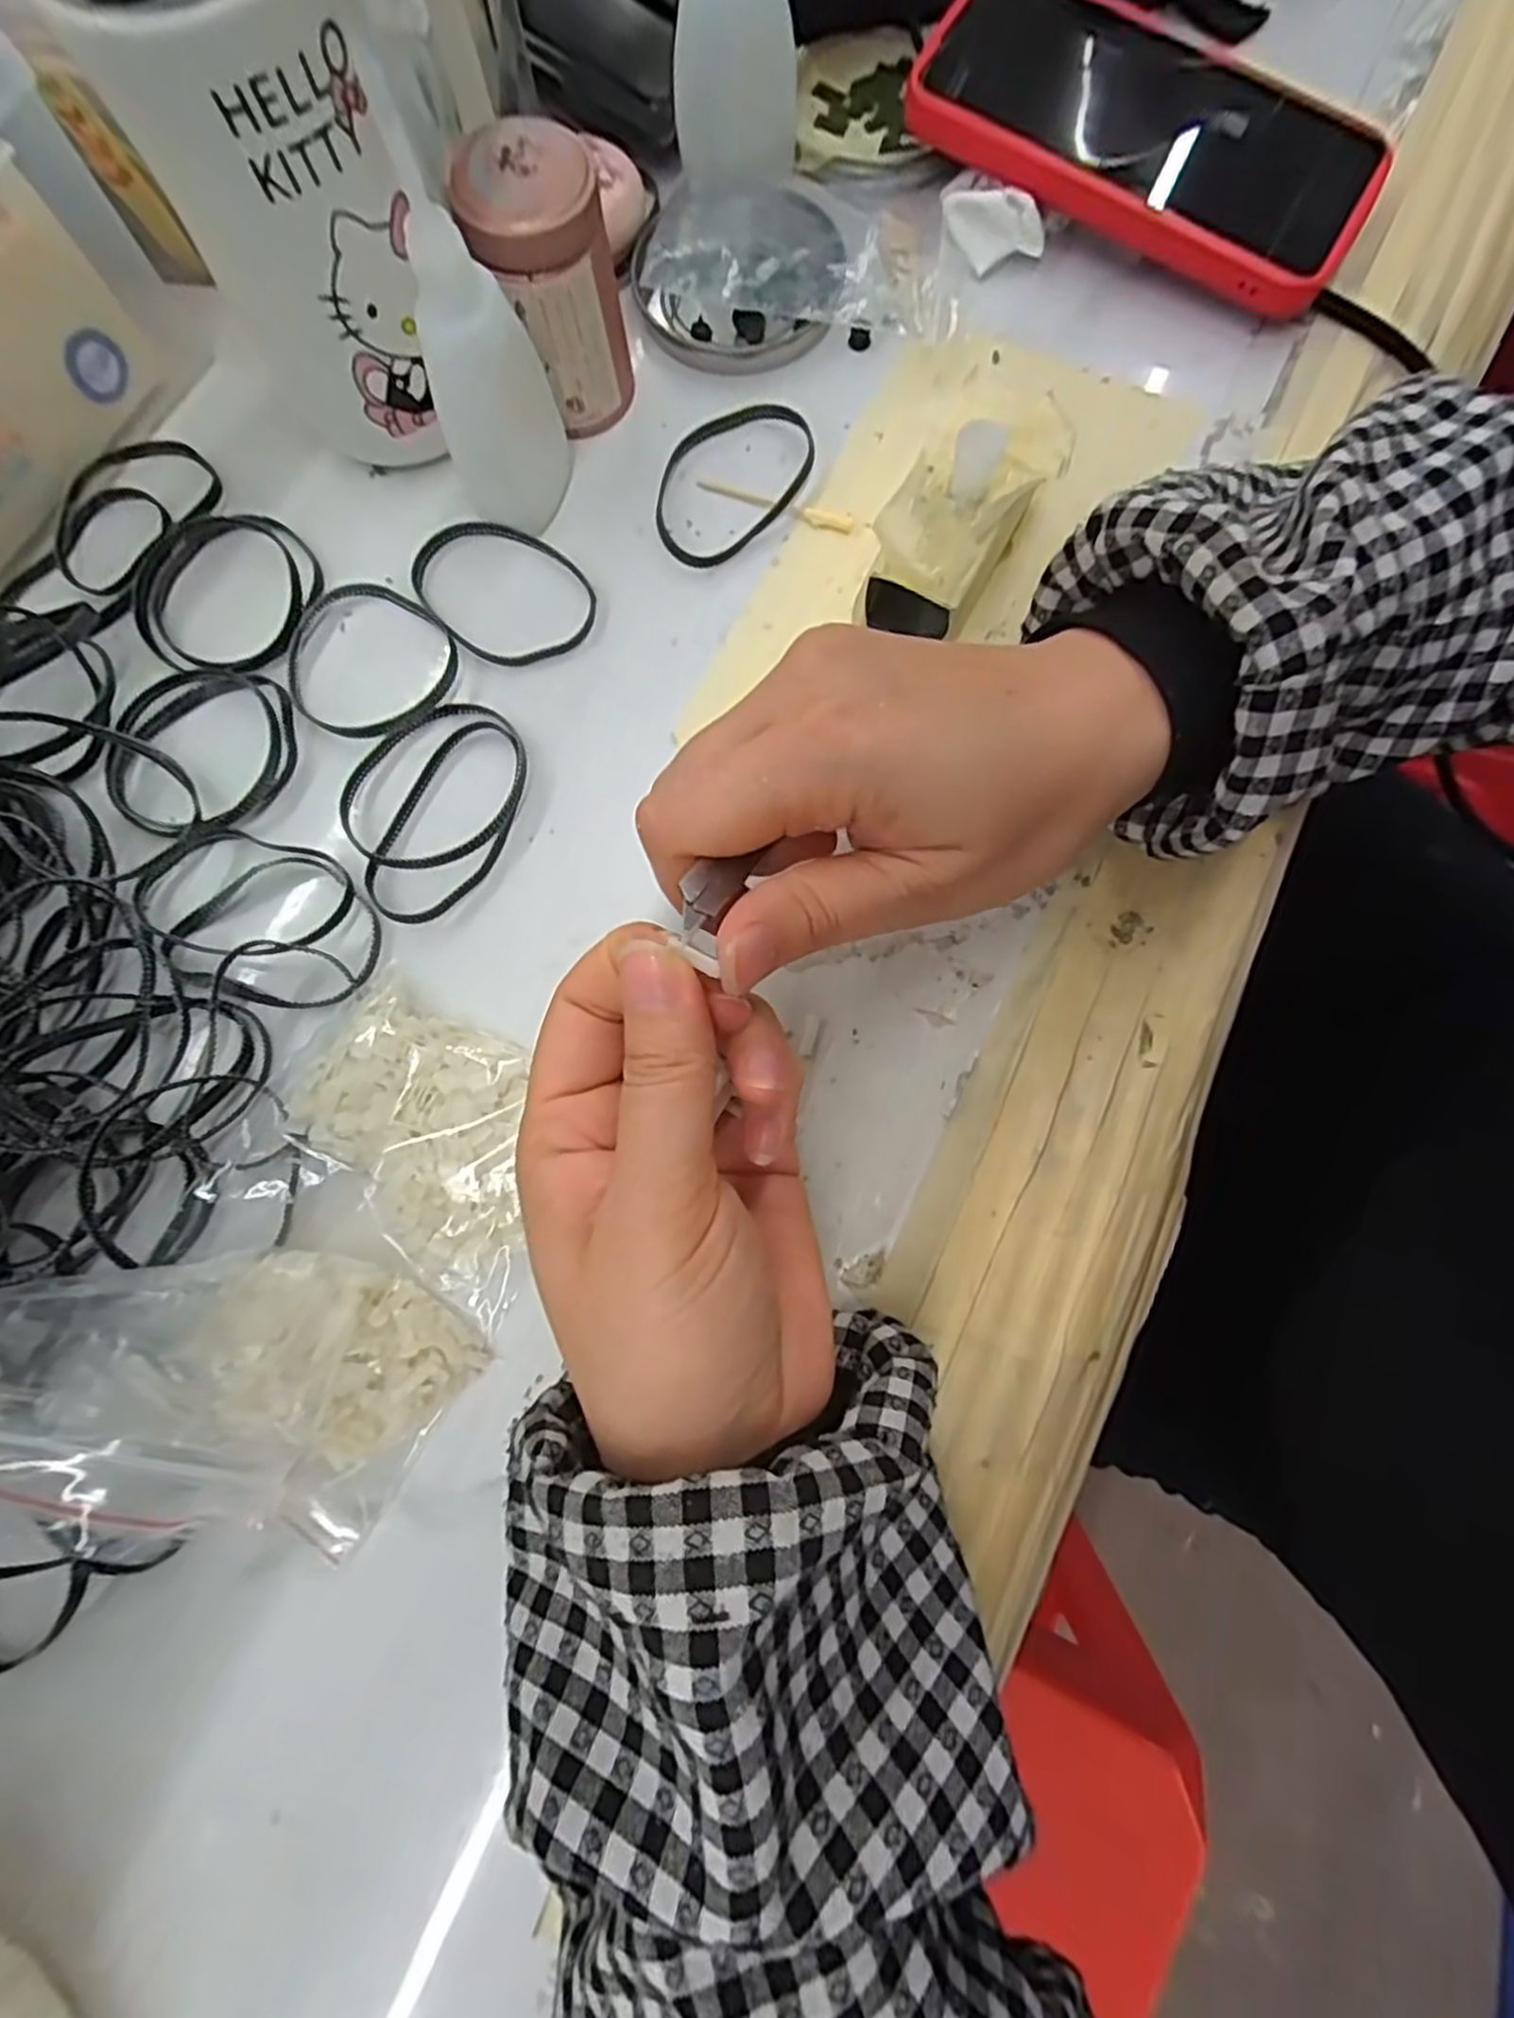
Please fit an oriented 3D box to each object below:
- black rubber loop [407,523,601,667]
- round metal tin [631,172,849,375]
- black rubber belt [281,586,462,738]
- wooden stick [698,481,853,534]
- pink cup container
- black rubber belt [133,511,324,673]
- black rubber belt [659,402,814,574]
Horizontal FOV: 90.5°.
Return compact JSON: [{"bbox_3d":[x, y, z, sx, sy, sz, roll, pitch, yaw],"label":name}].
[{"bbox_3d":[-0.089,-0.147,0.265,0.067,0.004,0.048,30,81,7],"label":"black rubber loop"},{"bbox_3d":[-0.007,-0.284,0.283,0.076,0.017,0.082,0,79,1],"label":"round metal tin"},{"bbox_3d":[-0.137,-0.121,0.261,0.064,0.004,0.056,32,81,7],"label":"black rubber belt"},{"bbox_3d":[0.006,-0.182,0.270,0.058,0.004,0.007,19,80,5],"label":"wooden stick"},{"bbox_3d":[-0.069,-0.240,0.252,0.042,0.065,0.041,-15,79,-2],"label":"pink cup container"},{"bbox_3d":[-0.189,-0.149,0.266,0.062,0.007,0.064,0,79,1],"label":"black rubber belt"},{"bbox_3d":[-0.012,-0.193,0.272,0.047,0.006,0.070,44,83,9],"label":"black rubber belt"}]

